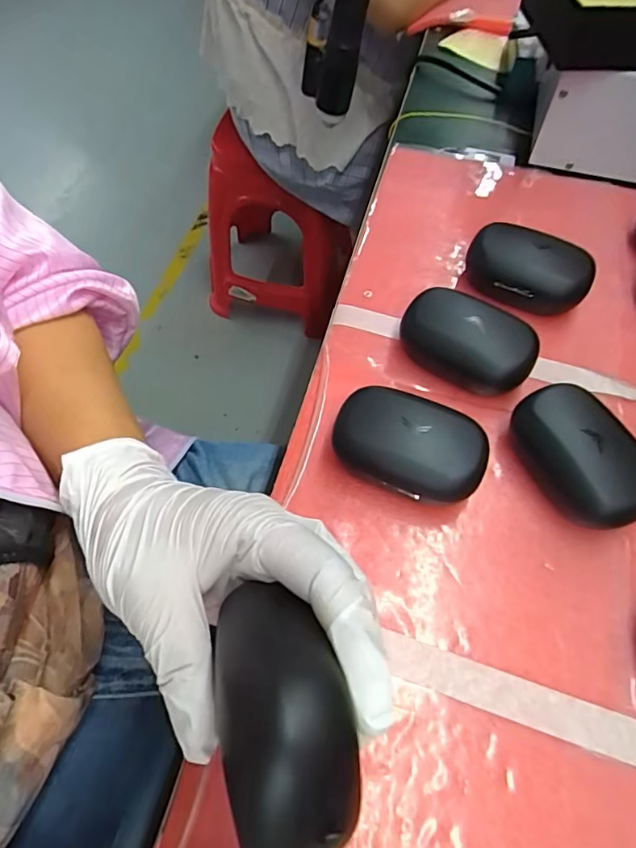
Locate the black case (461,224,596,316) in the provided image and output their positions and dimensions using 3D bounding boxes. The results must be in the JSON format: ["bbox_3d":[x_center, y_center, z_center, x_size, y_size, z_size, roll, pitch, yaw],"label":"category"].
[{"bbox_3d":[0.149,-0.108,0.369,0.084,0.037,0.056,27,62,14],"label":"black case"}]

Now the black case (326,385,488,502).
[{"bbox_3d":[0.051,0.015,0.295,0.083,0.036,0.055,22,61,12],"label":"black case"}]

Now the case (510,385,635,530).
[{"bbox_3d":[0.150,0.019,0.293,0.054,0.040,0.082,-36,66,-21],"label":"case"}]

